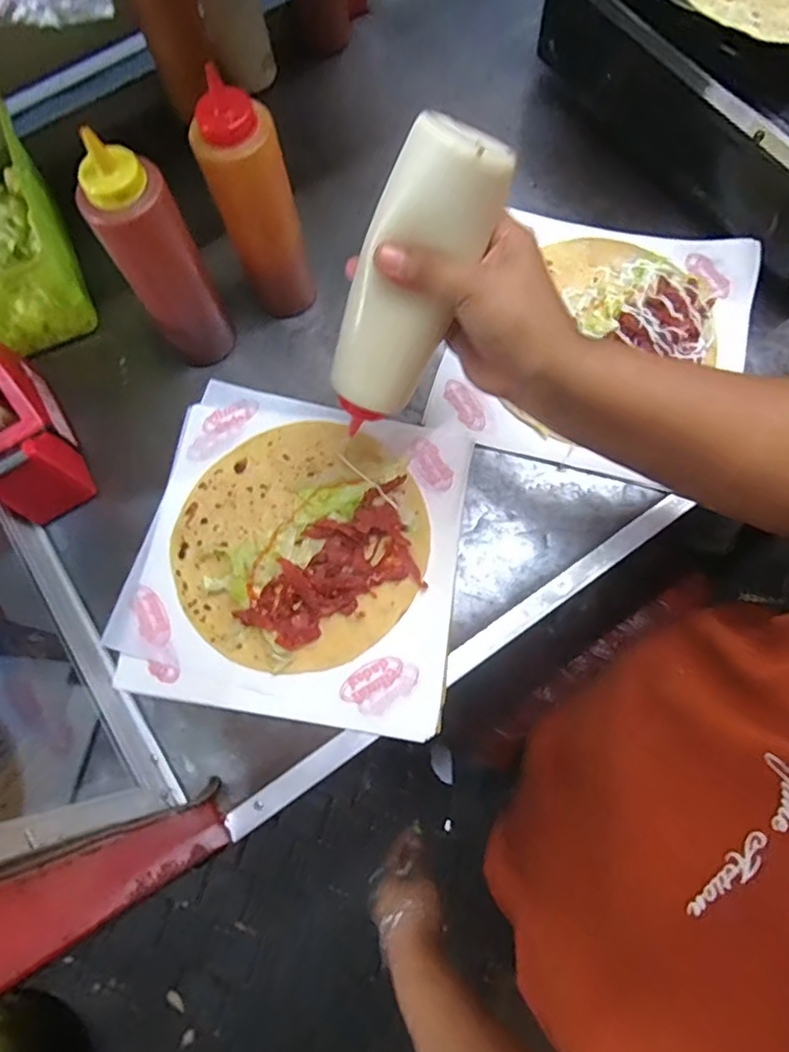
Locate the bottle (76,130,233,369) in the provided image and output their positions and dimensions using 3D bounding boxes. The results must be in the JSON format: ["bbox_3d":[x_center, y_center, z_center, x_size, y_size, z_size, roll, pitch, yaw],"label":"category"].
[{"bbox_3d":[-0.181,-0.204,0.462,0.060,0.190,0.055,-7,72,-3],"label":"bottle"}]

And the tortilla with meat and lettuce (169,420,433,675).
[{"bbox_3d":[-0.079,0.009,0.479,0.207,0.021,0.199,0,75,2],"label":"tortilla with meat and lettuce"}]

